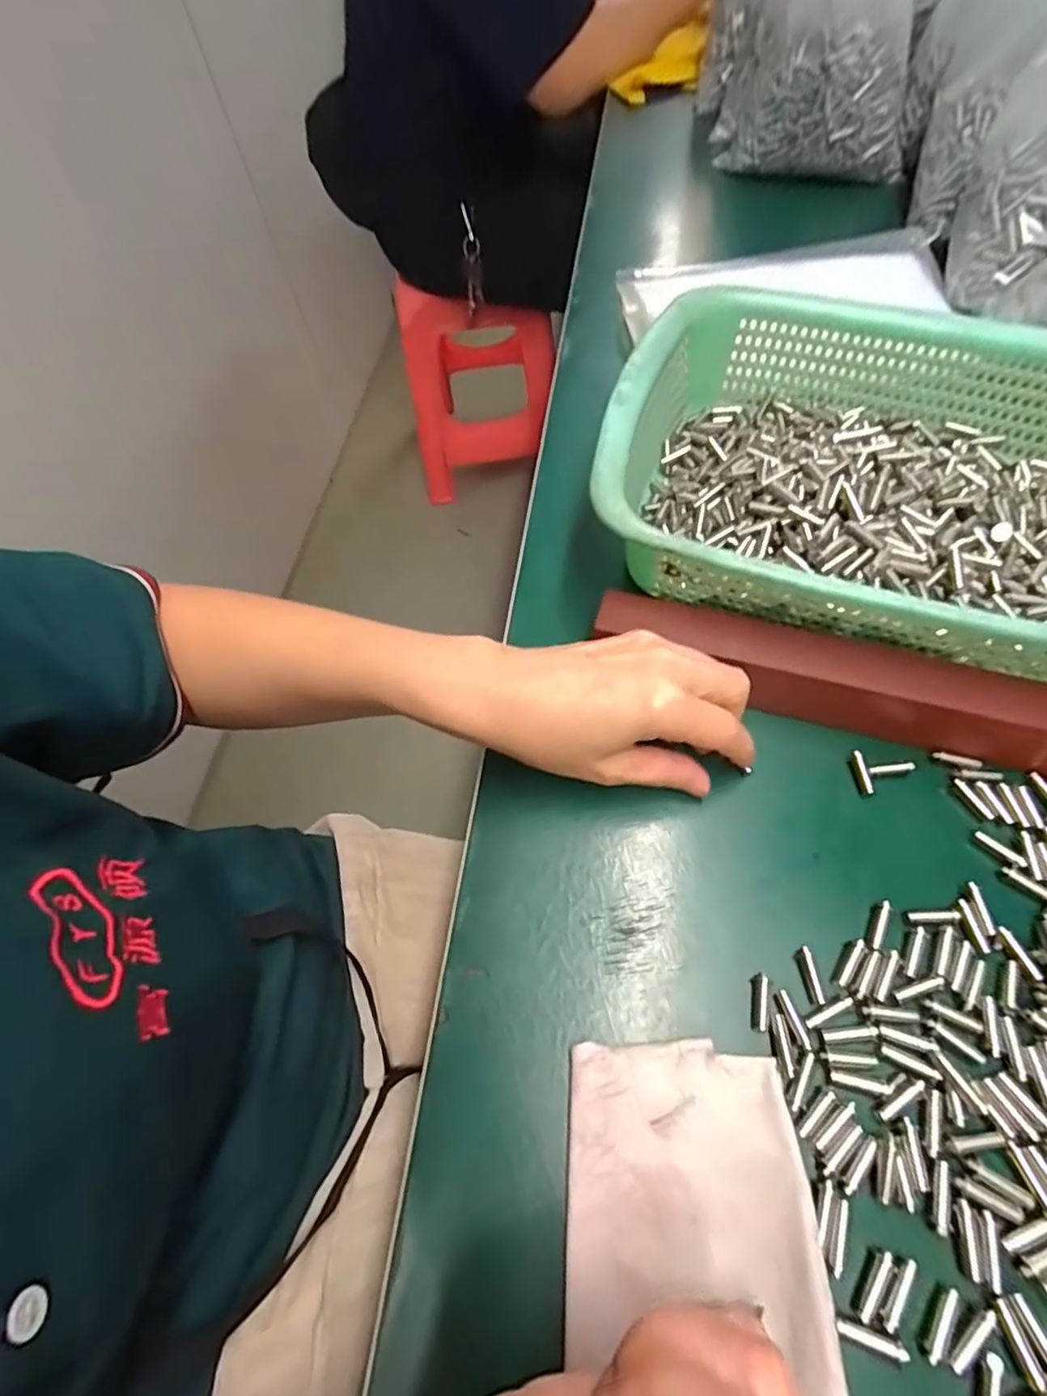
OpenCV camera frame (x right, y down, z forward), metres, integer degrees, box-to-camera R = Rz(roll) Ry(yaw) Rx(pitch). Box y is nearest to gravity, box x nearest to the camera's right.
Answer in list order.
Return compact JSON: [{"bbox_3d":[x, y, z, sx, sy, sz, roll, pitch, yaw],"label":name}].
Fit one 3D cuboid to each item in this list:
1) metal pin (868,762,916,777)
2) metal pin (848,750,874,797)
[{"bbox_3d":[0.174,0.034,0.284,0.022,0.005,0.004,-6,58,0],"label":"metal pin"},{"bbox_3d":[0.161,0.036,0.285,0.005,0.006,0.021,-4,58,1],"label":"metal pin"}]

